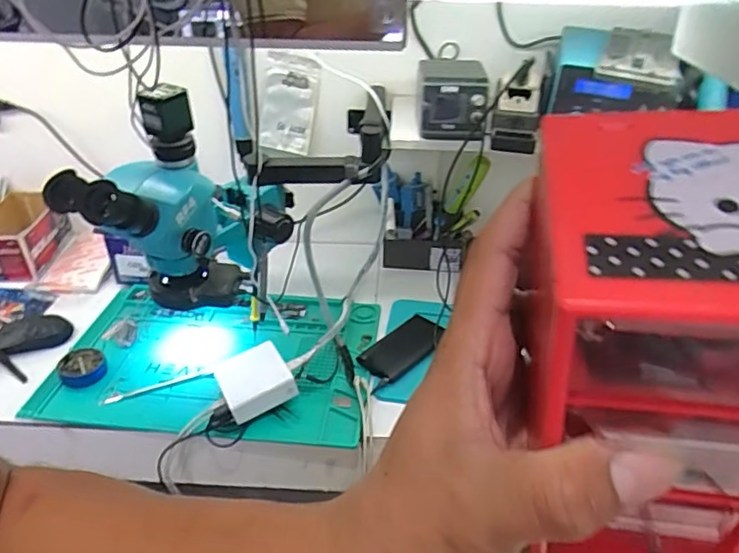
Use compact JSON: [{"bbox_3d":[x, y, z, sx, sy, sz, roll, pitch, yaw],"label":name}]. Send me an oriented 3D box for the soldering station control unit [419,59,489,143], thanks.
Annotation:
[{"bbox_3d":[0.115,-0.252,0.810,0.092,0.078,0.131,2,34,3],"label":"soldering station control unit"}]

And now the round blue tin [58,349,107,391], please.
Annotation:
[{"bbox_3d":[-0.400,0.129,0.797,0.059,0.028,0.063,0,34,0],"label":"round blue tin"}]

